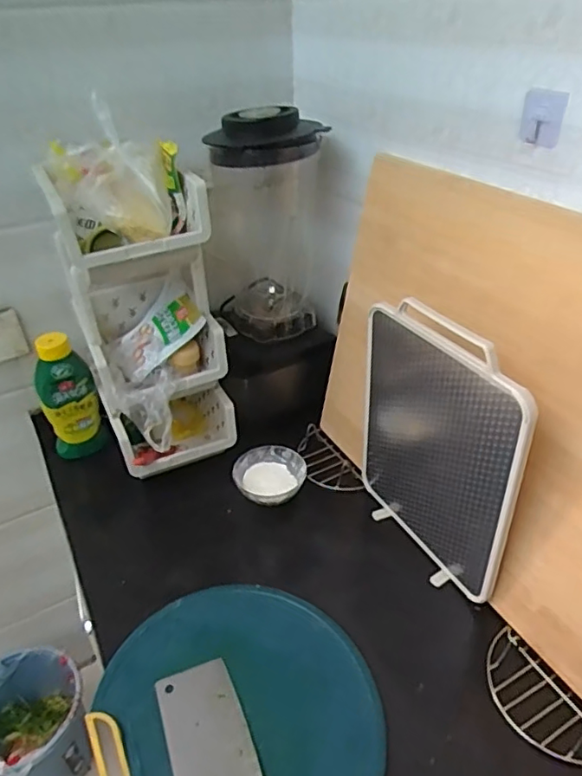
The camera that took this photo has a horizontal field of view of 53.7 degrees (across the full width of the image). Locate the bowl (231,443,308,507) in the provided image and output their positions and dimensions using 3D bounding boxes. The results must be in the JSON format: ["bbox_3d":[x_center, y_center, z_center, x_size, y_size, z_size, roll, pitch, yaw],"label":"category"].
[{"bbox_3d":[-0.037,0.151,0.980,0.120,0.039,0.114,-1,34,1],"label":"bowl"}]

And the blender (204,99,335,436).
[{"bbox_3d":[-0.041,-0.196,1.039,0.213,0.508,0.269,-4,34,-3],"label":"blender"}]

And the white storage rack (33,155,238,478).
[{"bbox_3d":[-0.237,-0.110,0.953,0.204,0.507,0.312,-16,37,-20],"label":"white storage rack"}]

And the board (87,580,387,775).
[{"bbox_3d":[-0.061,0.382,0.676,0.320,0.027,0.351,-1,34,1],"label":"board"}]

